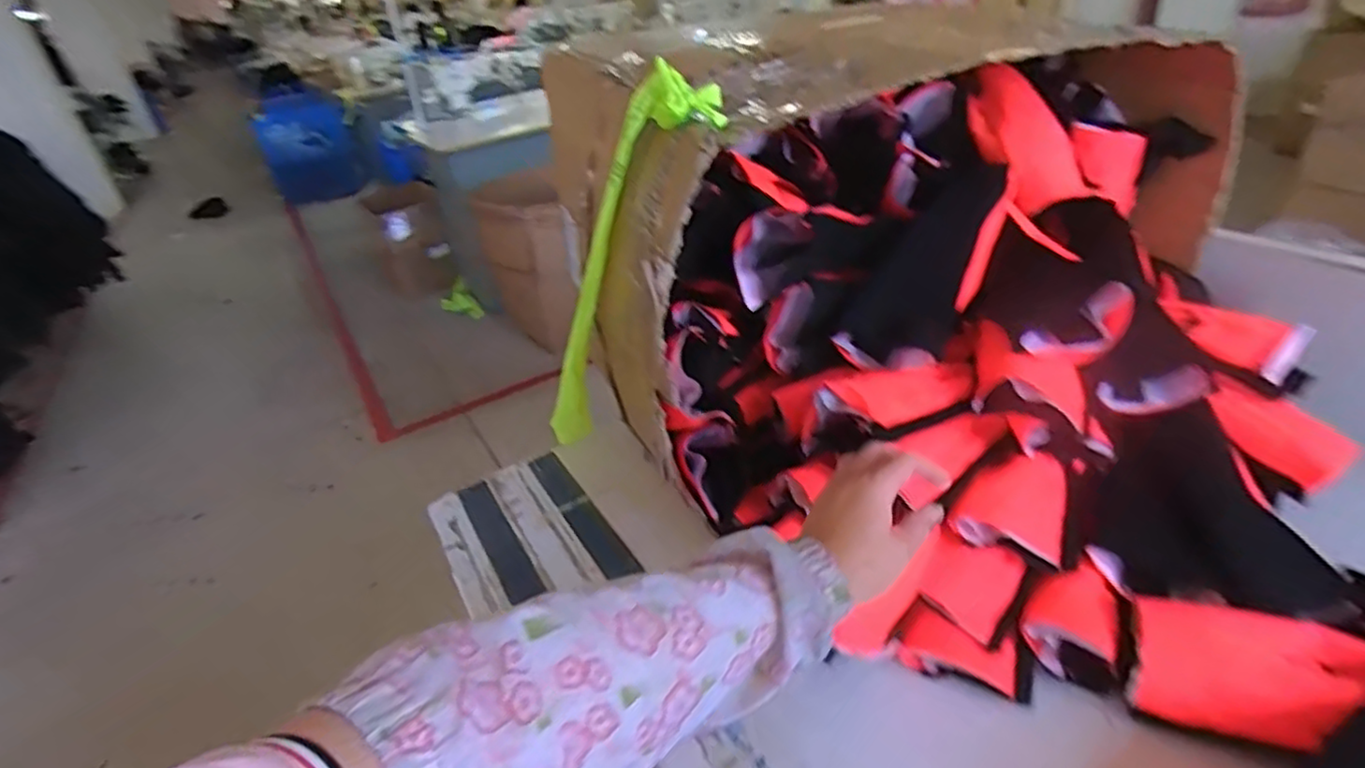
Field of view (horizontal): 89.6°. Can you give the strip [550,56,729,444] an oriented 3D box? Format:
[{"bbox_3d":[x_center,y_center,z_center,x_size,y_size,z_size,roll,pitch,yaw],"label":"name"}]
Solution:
[{"bbox_3d":[-0.077,-0.069,0.712,0.085,0.539,0.047,45,53,15],"label":"strip"}]

